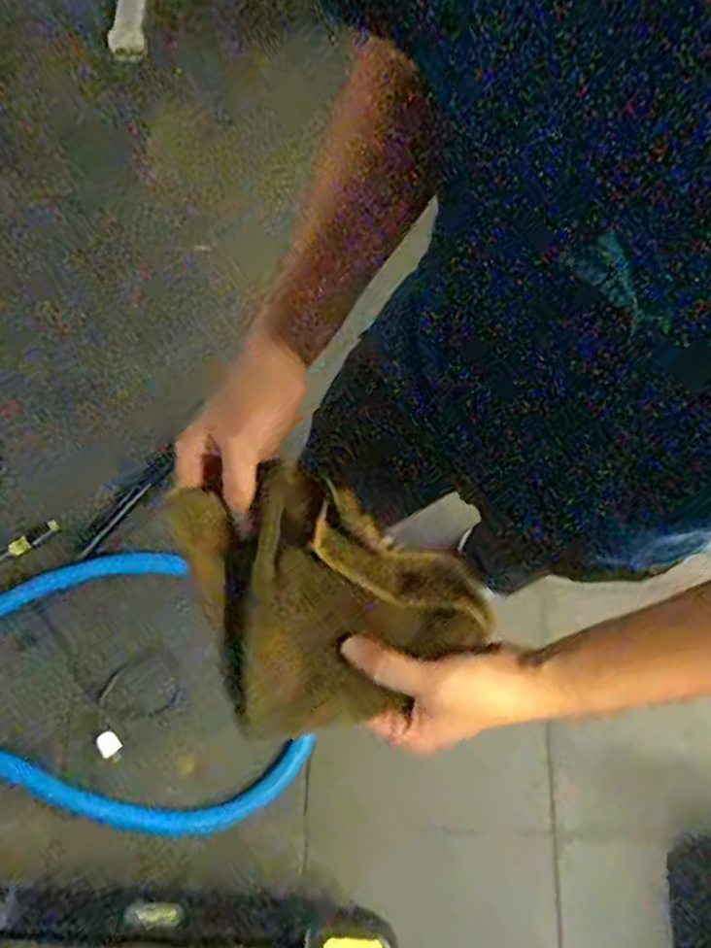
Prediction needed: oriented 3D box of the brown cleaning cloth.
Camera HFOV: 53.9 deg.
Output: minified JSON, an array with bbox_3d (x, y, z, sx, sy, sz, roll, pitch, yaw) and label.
[{"bbox_3d":[-0.016,0.078,0.502,0.183,0.050,0.180,-21,74,-7],"label":"brown cleaning cloth"}]

